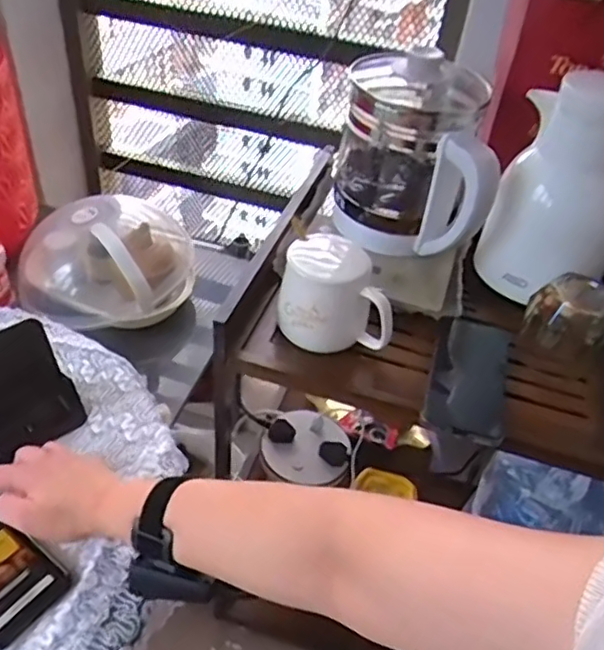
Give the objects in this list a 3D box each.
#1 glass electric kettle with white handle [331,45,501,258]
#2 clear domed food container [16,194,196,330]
[{"bbox_3d":[0.136,-0.201,0.742,0.174,0.198,0.172,12,43,6],"label":"glass electric kettle with white handle"},{"bbox_3d":[-0.292,-0.108,0.918,0.239,0.148,0.217,7,43,0],"label":"clear domed food container"}]

